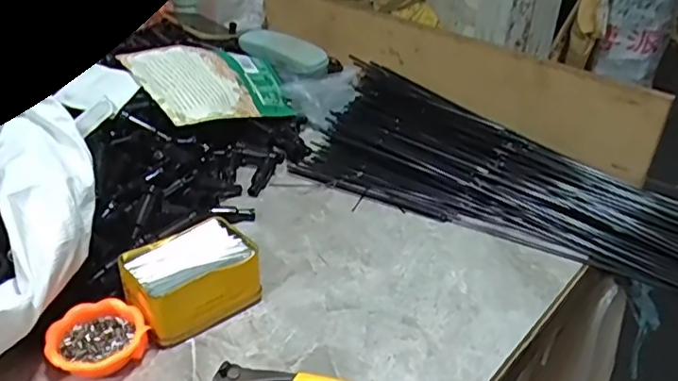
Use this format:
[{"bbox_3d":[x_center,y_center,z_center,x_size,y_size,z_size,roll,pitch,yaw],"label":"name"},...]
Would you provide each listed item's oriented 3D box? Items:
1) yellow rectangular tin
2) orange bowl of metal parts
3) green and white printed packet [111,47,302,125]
[{"bbox_3d":[-0.137,0.082,0.551,0.088,0.059,0.117,27,39,35],"label":"yellow rectangular tin"},{"bbox_3d":[-0.201,0.127,0.493,0.075,0.027,0.071,2,31,-1],"label":"orange bowl of metal parts"},{"bbox_3d":[-0.168,-0.152,0.831,0.233,0.023,0.154,-12,53,-48],"label":"green and white printed packet"}]

